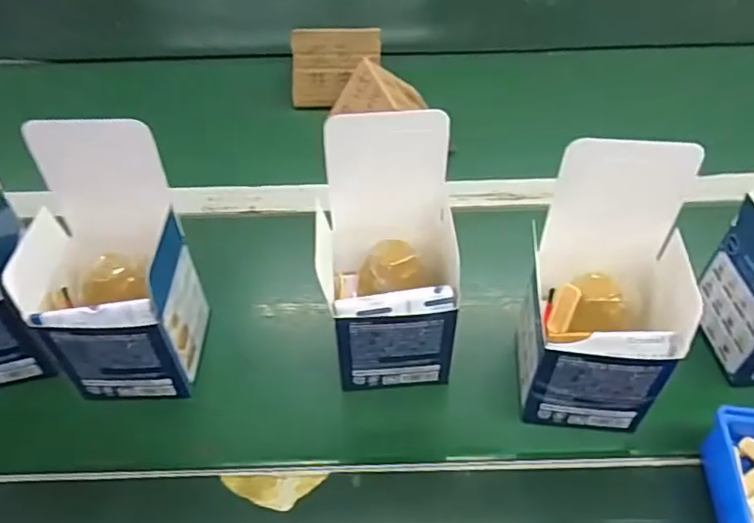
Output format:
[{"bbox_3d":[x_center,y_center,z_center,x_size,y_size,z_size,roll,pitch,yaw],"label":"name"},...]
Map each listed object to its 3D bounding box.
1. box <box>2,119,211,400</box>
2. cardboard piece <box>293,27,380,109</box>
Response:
[{"bbox_3d":[-0.181,0.005,0.400,0.090,0.165,0.104,0,47,3],"label":"box"},{"bbox_3d":[-0.046,-0.221,0.666,0.100,0.082,0.010,-3,11,-2],"label":"cardboard piece"}]

